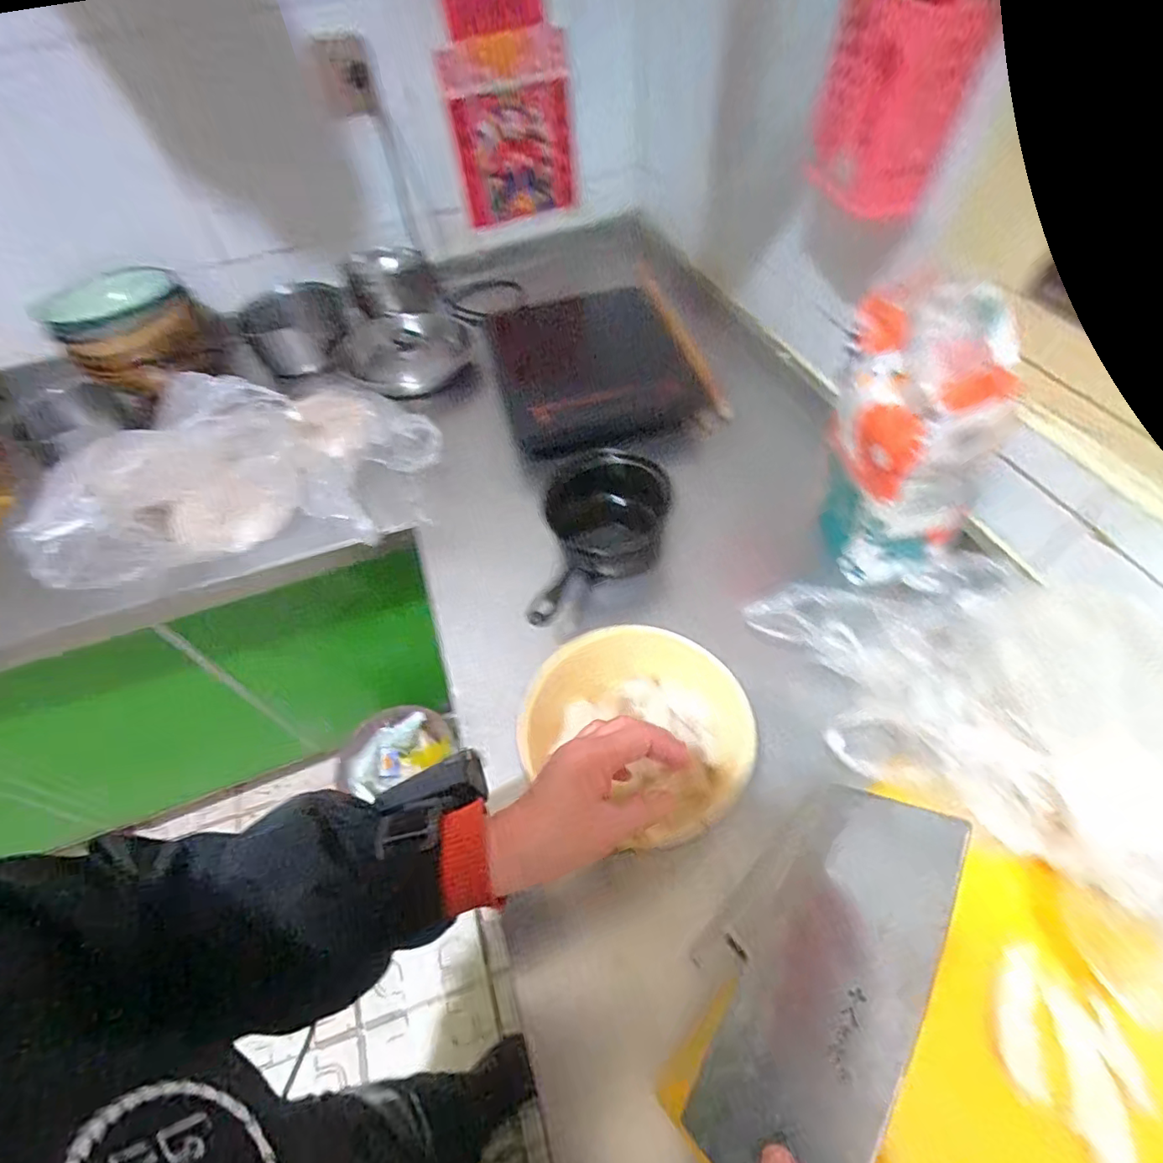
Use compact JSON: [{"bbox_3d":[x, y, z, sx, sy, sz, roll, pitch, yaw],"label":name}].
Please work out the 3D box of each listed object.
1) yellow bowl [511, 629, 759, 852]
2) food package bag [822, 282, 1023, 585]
[{"bbox_3d":[0.051,0.126,0.482,0.184,0.076,0.161,27,61,23],"label":"yellow bowl"},{"bbox_3d":[0.310,-0.126,0.528,0.101,0.266,0.126,-7,54,0],"label":"food package bag"}]

